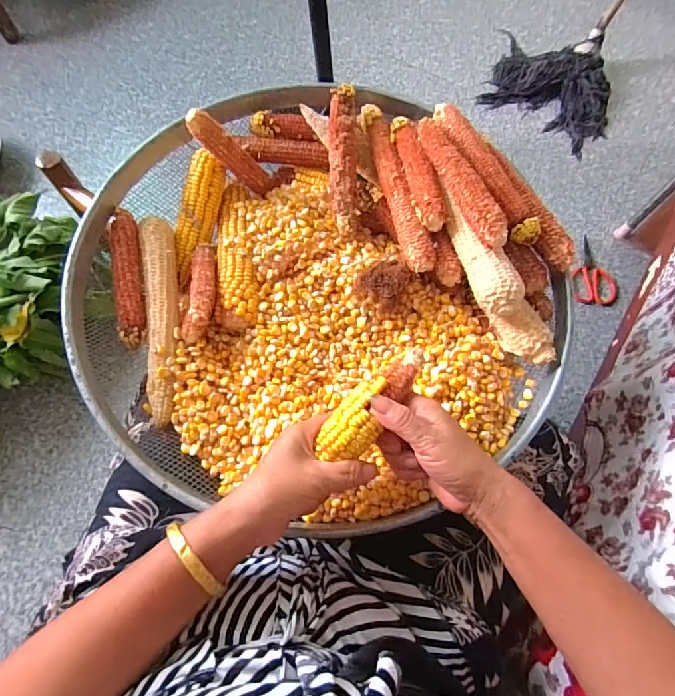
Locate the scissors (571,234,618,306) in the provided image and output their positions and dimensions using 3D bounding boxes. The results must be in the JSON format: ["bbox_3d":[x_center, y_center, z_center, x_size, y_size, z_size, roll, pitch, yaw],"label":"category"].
[{"bbox_3d":[0.583,-0.177,0.978,0.091,0.010,0.176,7,69,2],"label":"scissors"}]

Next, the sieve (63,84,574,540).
[{"bbox_3d":[-0.025,-0.077,0.448,0.461,0.106,0.493,0,69,0],"label":"sieve"}]

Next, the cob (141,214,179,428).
[{"bbox_3d":[-0.189,-0.036,0.456,0.032,0.024,0.231,-8,69,-3],"label":"cob"}]

